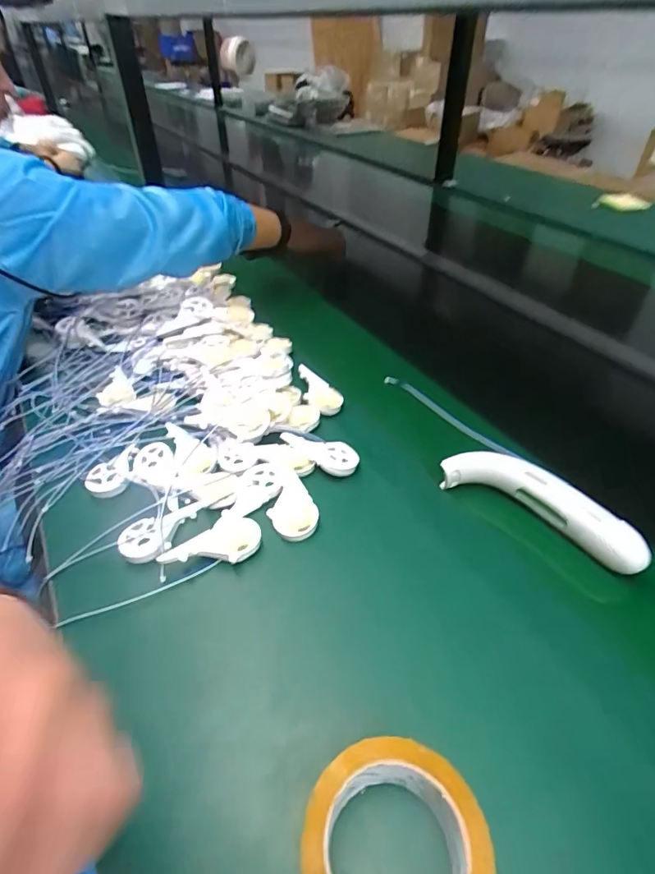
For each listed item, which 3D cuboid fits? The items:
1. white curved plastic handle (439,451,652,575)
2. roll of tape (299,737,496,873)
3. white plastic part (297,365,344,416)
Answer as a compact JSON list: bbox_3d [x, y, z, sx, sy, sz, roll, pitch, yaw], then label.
[{"bbox_3d":[0.217,0.069,0.481,0.198,0.058,0.036,26,49,27],"label":"white curved plastic handle"},{"bbox_3d":[0.037,0.244,0.274,0.102,0.053,0.102,-1,42,1],"label":"roll of tape"},{"bbox_3d":[-0.016,-0.066,0.634,0.047,0.013,0.094,-18,56,-25],"label":"white plastic part"}]

